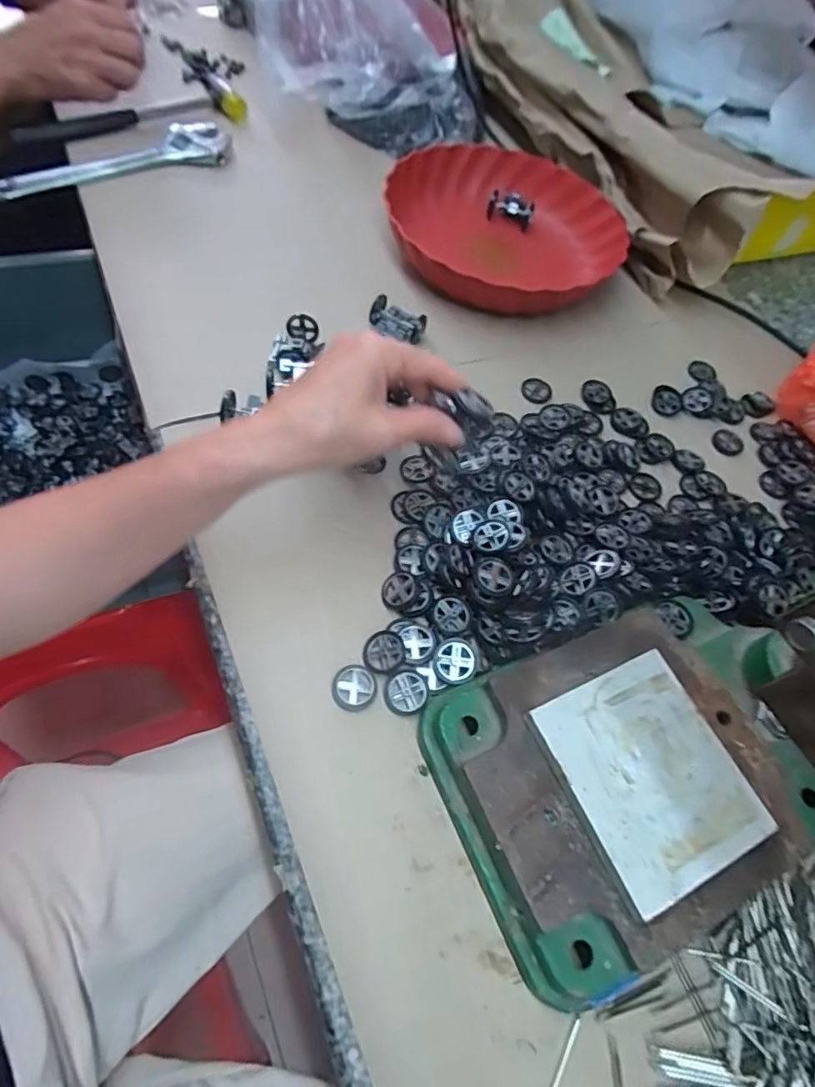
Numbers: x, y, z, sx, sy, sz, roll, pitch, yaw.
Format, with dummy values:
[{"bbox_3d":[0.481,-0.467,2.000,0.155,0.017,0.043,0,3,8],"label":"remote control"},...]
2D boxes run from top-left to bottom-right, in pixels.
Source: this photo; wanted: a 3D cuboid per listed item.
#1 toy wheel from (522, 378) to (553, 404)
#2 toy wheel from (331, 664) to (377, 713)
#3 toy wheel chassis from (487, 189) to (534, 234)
[{"bbox_3d":[0.117,-0.139,0.507,0.027,0.007,0.025,4,61,-7],"label":"toy wheel"},{"bbox_3d":[-0.033,0.089,0.346,0.027,0.006,0.027,4,61,-7],"label":"toy wheel"},{"bbox_3d":[0.115,-0.375,0.631,0.048,0.030,0.017,32,61,8],"label":"toy wheel chassis"}]

